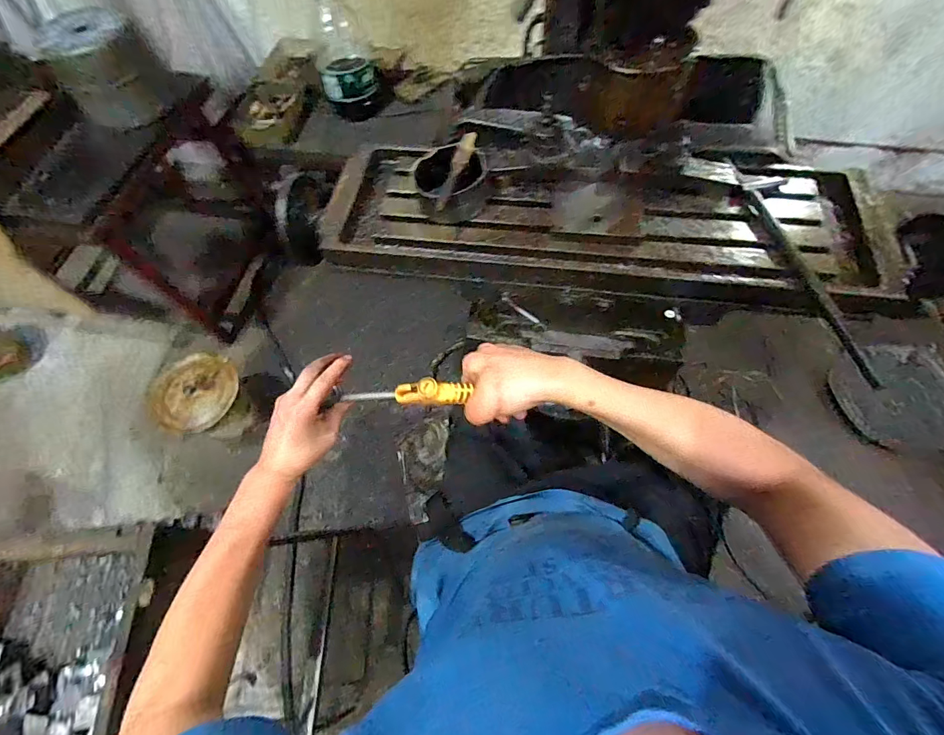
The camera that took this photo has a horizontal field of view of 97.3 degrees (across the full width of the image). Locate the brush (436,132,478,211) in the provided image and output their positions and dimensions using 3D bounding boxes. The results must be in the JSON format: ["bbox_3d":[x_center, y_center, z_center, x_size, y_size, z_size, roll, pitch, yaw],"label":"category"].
[{"bbox_3d":[-0.022,-0.278,0.586,0.027,0.019,0.138,12,66,9],"label":"brush"}]

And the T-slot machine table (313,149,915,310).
[{"bbox_3d":[0.181,-0.229,0.626,0.817,0.081,0.256,5,65,5],"label":"T-slot machine table"}]

